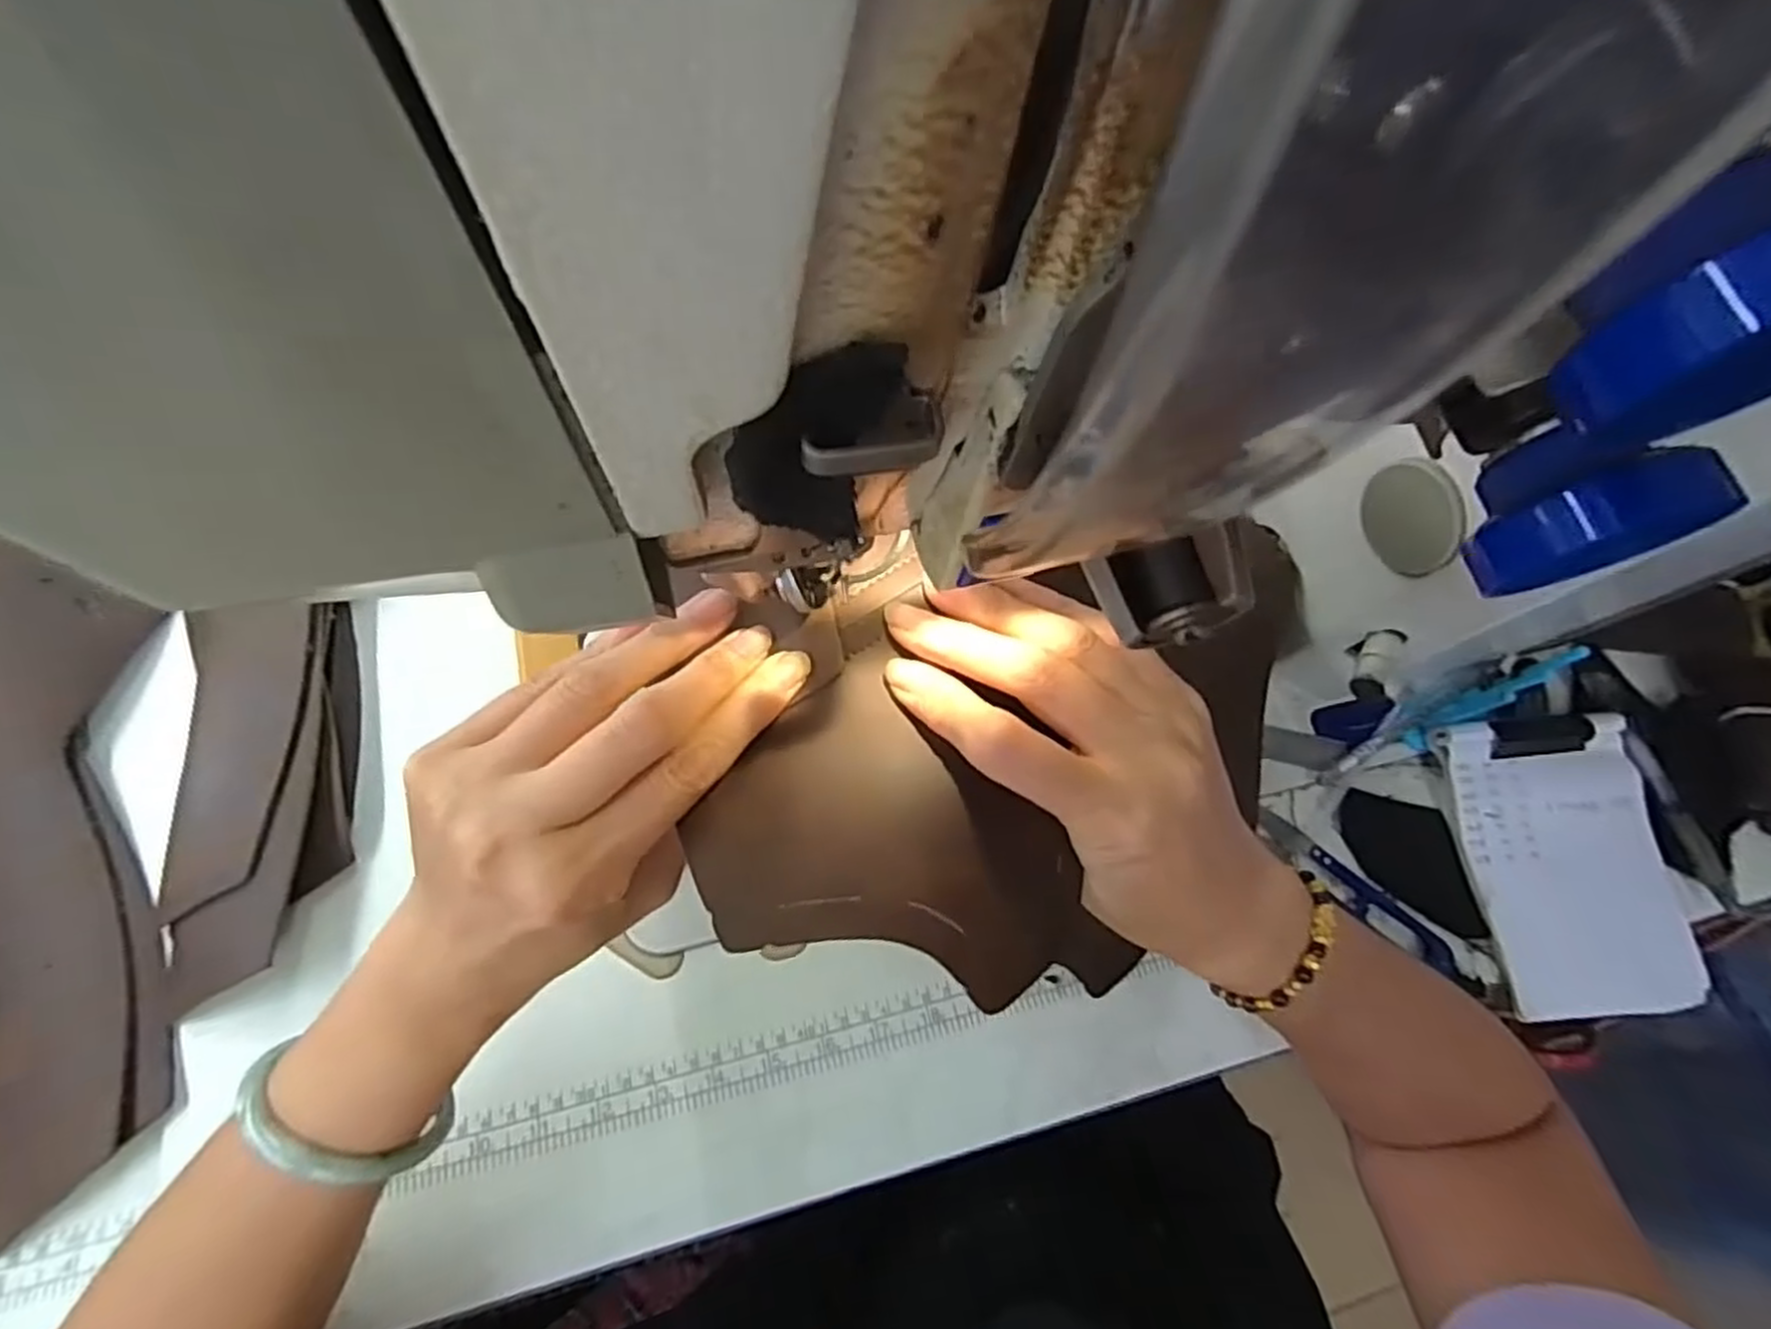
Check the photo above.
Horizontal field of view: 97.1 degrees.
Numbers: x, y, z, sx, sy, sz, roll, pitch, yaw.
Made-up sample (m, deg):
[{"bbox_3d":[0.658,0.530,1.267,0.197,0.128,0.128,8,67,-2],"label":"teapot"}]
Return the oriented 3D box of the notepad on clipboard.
[{"bbox_3d":[0.357,0.101,0.404,0.106,0.014,0.145,-4,71,-3],"label":"notepad on clipboard"}]

